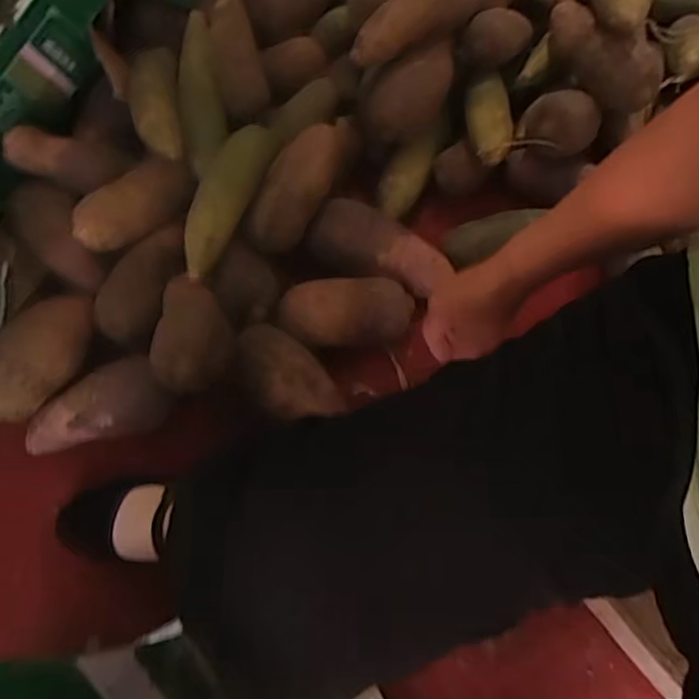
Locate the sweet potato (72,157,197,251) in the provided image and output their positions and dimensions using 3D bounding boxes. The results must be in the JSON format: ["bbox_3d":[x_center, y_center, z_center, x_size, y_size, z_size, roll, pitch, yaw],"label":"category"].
[{"bbox_3d":[-0.246,-0.165,0.682,0.146,0.048,0.050,-43,75,-15],"label":"sweet potato"}]

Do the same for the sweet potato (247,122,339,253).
[{"bbox_3d":[-0.058,-0.188,0.676,0.051,0.064,0.161,27,71,9],"label":"sweet potato"}]

